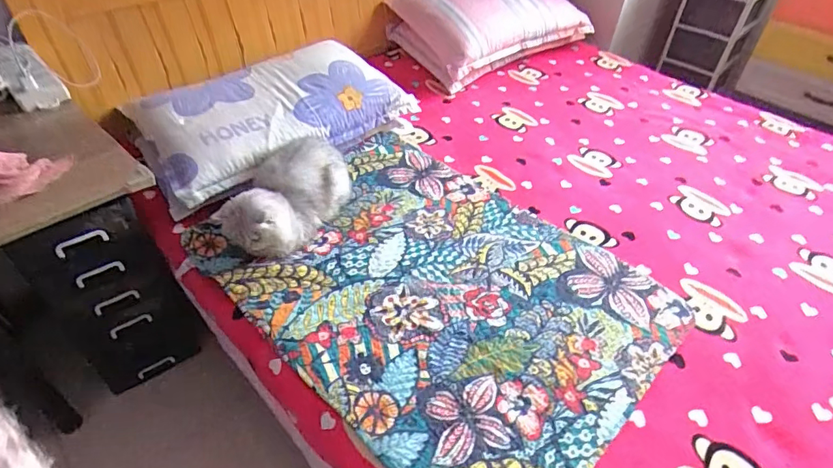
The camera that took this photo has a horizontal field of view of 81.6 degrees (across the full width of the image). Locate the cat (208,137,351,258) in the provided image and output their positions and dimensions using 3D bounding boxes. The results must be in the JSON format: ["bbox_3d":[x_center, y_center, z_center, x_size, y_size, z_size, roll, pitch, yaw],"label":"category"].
[{"bbox_3d":[-0.310,-0.088,1.142,0.190,0.163,0.325,23,45,20],"label":"cat"}]

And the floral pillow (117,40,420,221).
[{"bbox_3d":[-0.356,-0.344,1.309,0.733,0.205,0.322,-28,51,-29],"label":"floral pillow"}]

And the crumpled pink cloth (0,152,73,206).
[{"bbox_3d":[-0.654,-0.103,0.788,0.131,0.058,0.110,-10,44,-13],"label":"crumpled pink cloth"}]

